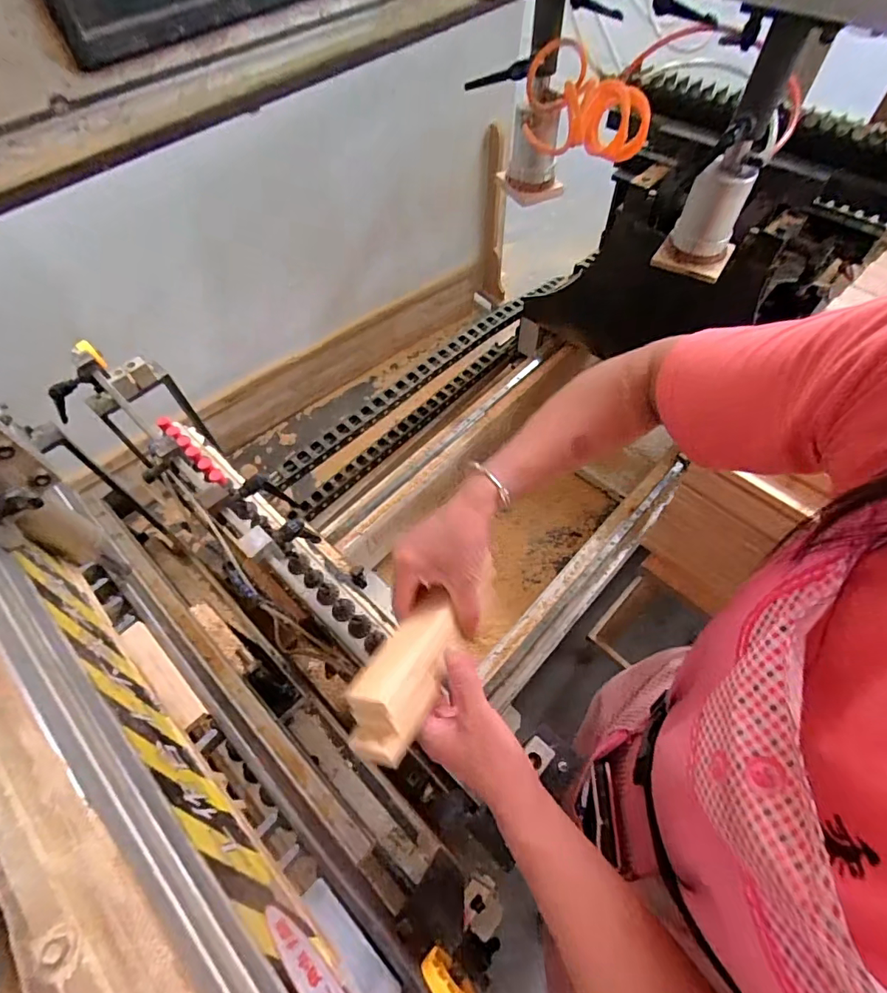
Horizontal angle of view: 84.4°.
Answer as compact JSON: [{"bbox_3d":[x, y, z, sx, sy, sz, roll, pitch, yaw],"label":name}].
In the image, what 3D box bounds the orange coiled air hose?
[{"bbox_3d":[0.219,-0.591,0.738,0.195,0.133,0.095,-5,58,-1],"label":"orange coiled air hose"}]

